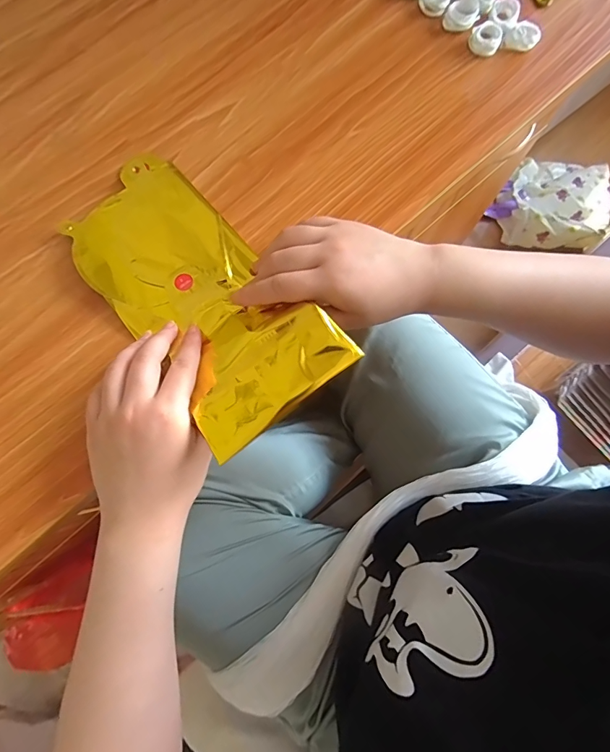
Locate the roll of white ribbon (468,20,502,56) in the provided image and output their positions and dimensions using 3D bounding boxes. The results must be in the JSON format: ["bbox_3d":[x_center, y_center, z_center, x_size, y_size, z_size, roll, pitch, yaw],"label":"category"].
[{"bbox_3d":[0.177,-0.328,0.395,0.029,0.015,0.031,0,79,-1],"label":"roll of white ribbon"}]

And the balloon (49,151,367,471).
[{"bbox_3d":[-0.088,-0.067,0.329,0.119,0.030,0.262,-39,69,-8],"label":"balloon"}]

